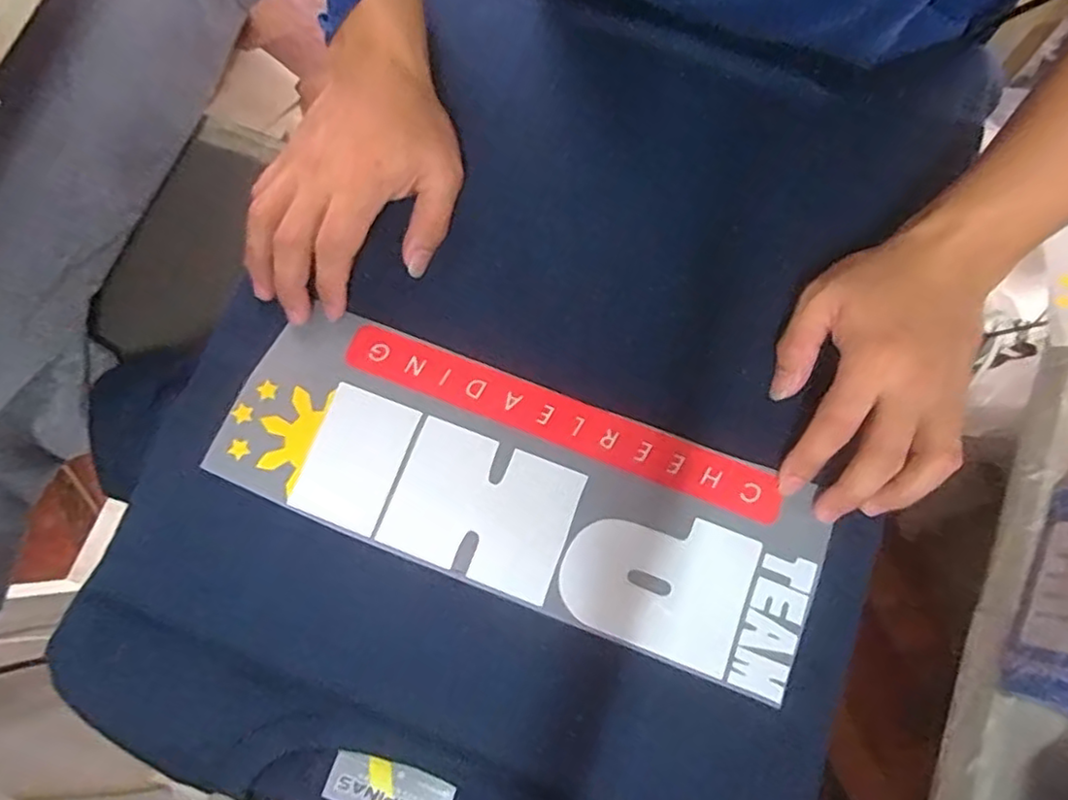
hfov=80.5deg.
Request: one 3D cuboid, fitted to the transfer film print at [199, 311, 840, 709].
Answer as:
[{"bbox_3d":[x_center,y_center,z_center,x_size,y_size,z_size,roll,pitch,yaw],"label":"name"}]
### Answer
[{"bbox_3d":[-0.008,0.047,0.356,0.334,0.004,0.116,20,78,5],"label":"transfer film print"}]

